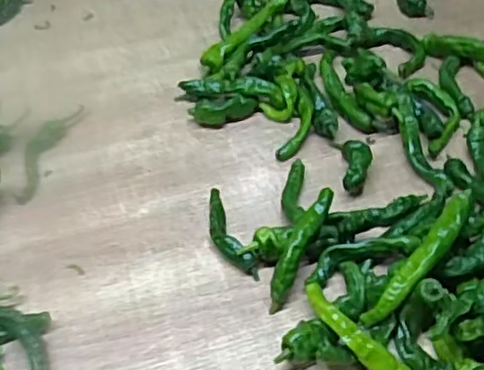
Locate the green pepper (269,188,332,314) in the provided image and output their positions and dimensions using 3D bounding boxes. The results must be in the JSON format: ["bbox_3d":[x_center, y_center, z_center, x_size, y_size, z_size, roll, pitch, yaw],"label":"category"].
[{"bbox_3d":[0.056,0.059,0.640,0.023,0.031,0.129,22,68,19],"label":"green pepper"}]

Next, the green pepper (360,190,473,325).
[{"bbox_3d":[0.164,0.067,0.603,0.025,0.027,0.149,34,74,26],"label":"green pepper"}]

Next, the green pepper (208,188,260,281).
[{"bbox_3d":[-0.018,0.045,0.685,0.031,0.022,0.121,-18,51,-14],"label":"green pepper"}]

